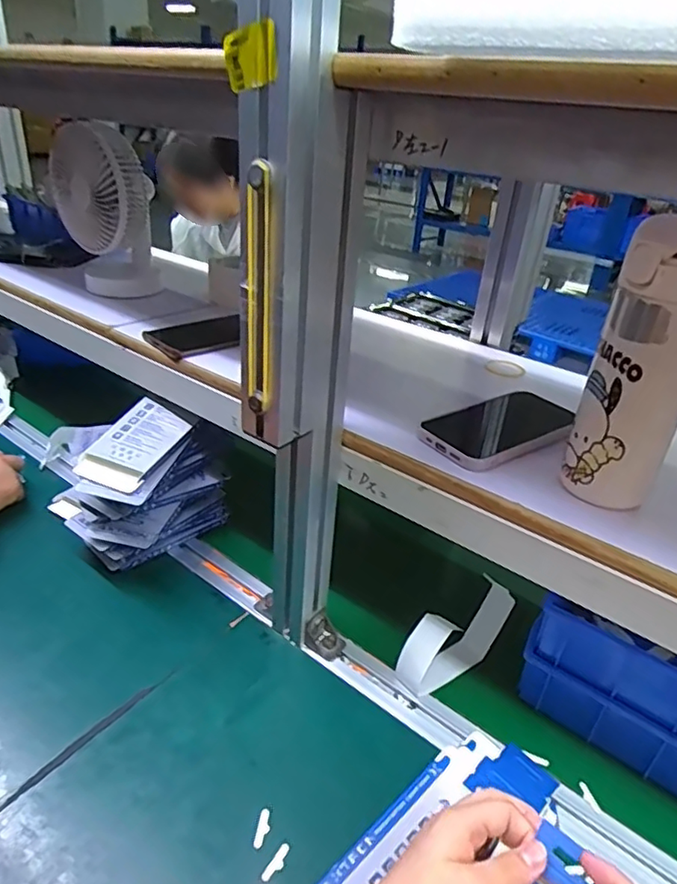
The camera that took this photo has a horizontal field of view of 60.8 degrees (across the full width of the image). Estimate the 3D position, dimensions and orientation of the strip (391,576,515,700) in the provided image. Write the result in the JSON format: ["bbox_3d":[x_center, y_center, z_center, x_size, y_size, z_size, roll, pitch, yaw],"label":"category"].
[{"bbox_3d":[0.112,0.192,0.566,0.124,0.072,0.039,-14,35,-31],"label":"strip"}]

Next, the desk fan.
[{"bbox_3d":[-0.294,-0.280,0.731,0.120,0.195,0.146,-6,31,-19],"label":"desk fan"}]

